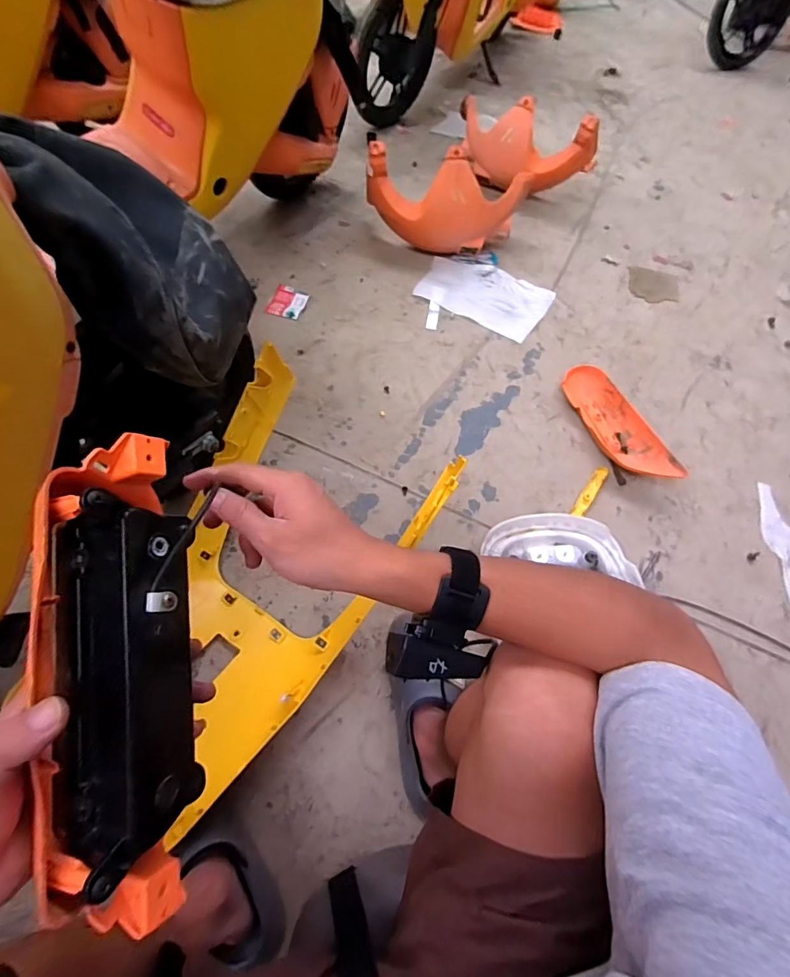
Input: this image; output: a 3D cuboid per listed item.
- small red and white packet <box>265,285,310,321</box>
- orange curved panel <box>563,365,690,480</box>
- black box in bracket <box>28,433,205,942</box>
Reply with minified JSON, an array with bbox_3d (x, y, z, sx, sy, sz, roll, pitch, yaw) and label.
[{"bbox_3d":[-0.259,-0.456,1.138,0.079,0.015,0.091,17,60,6],"label":"small red and white packet"},{"bbox_3d":[0.461,-0.136,0.977,0.106,0.056,0.325,-17,63,-14],"label":"orange curved panel"},{"bbox_3d":[-0.158,0.102,0.270,0.077,0.079,0.259,-5,80,-8],"label":"black box in bracket"}]

